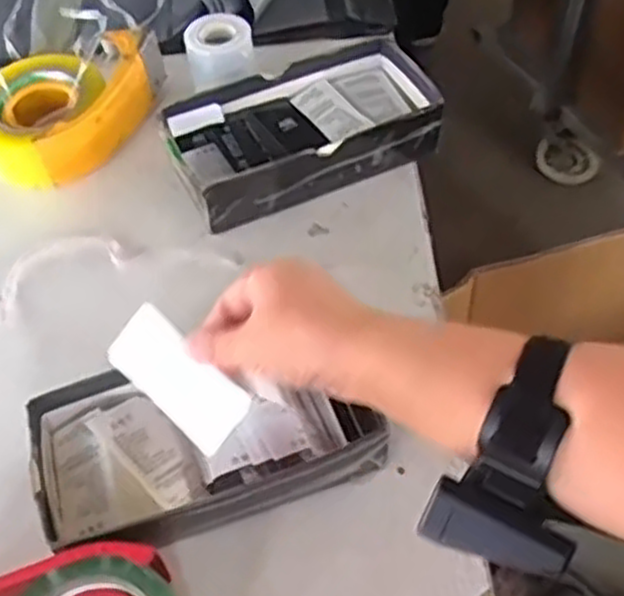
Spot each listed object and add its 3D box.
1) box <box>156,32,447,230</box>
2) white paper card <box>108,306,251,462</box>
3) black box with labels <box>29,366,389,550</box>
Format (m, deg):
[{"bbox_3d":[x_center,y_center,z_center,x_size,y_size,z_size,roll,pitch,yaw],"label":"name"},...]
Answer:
[{"bbox_3d":[-0.005,-0.147,0.691,0.226,0.047,0.121,-22,56,-12],"label":"box"},{"bbox_3d":[-0.081,0.049,0.489,0.091,0.005,0.045,42,102,8],"label":"white paper card"},{"bbox_3d":[-0.069,0.091,0.521,0.209,0.053,0.124,-18,55,-9],"label":"black box with labels"}]

